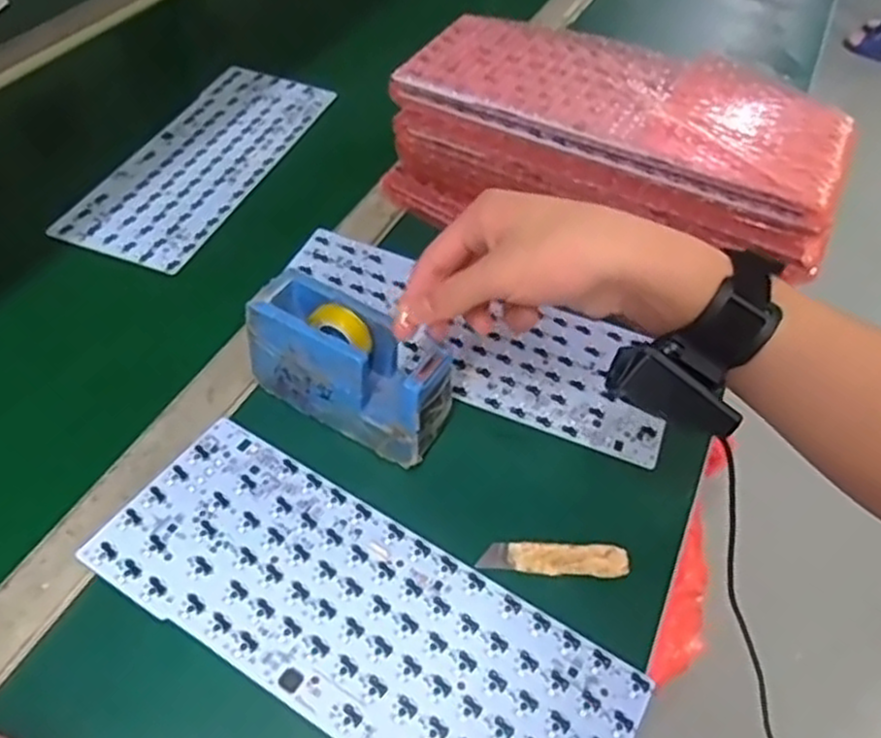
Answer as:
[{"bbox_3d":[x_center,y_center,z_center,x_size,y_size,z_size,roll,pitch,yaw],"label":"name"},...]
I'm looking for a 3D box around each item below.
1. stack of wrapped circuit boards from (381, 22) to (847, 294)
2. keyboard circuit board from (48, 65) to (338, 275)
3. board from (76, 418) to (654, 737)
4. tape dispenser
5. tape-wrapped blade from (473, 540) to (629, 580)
[{"bbox_3d":[0.128,-0.154,0.605,0.334,0.154,0.129,24,51,14],"label":"stack of wrapped circuit boards"},{"bbox_3d":[-0.219,-0.199,0.715,0.119,0.009,0.301,18,50,9],"label":"keyboard circuit board"},{"bbox_3d":[-0.044,0.140,0.431,0.307,0.005,0.118,27,52,16],"label":"board"},{"bbox_3d":[-0.057,-0.001,0.499,0.132,0.078,0.053,26,51,15],"label":"tape dispenser"},{"bbox_3d":[0.070,0.115,0.467,0.091,0.005,0.021,2,49,-4],"label":"tape-wrapped blade"}]

